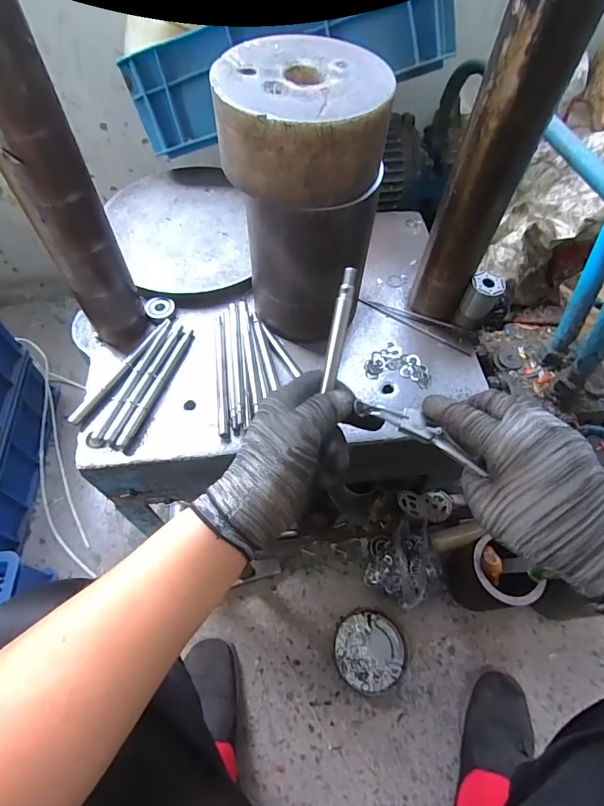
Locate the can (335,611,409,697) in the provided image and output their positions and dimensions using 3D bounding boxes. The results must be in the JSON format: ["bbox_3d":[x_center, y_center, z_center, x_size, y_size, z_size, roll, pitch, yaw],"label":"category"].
[{"bbox_3d":[0.117,0.428,0.741,0.117,0.014,0.119,1,59,-2],"label":"can"}]

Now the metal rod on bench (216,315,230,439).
[{"bbox_3d":[-0.093,-0.036,0.494,0.011,0.008,0.166,-6,60,-6],"label":"metal rod on bench"}]

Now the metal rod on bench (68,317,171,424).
[{"bbox_3d":[-0.199,-0.038,0.484,0.015,0.010,0.157,27,62,13],"label":"metal rod on bench"}]

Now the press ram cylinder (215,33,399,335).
[{"bbox_3d":[-0.003,-0.194,0.450,0.140,0.250,0.138,-11,60,-9],"label":"press ram cylinder"}]

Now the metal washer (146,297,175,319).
[{"bbox_3d":[-0.176,-0.119,0.537,0.034,0.005,0.030,5,77,-3],"label":"metal washer"}]

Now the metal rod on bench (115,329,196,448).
[{"bbox_3d":[-0.161,-0.020,0.485,0.012,0.010,0.164,18,60,8],"label":"metal rod on bench"}]

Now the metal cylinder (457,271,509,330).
[{"bbox_3d":[0.213,-0.118,0.519,0.035,0.075,0.031,33,63,16],"label":"metal cylinder"}]

